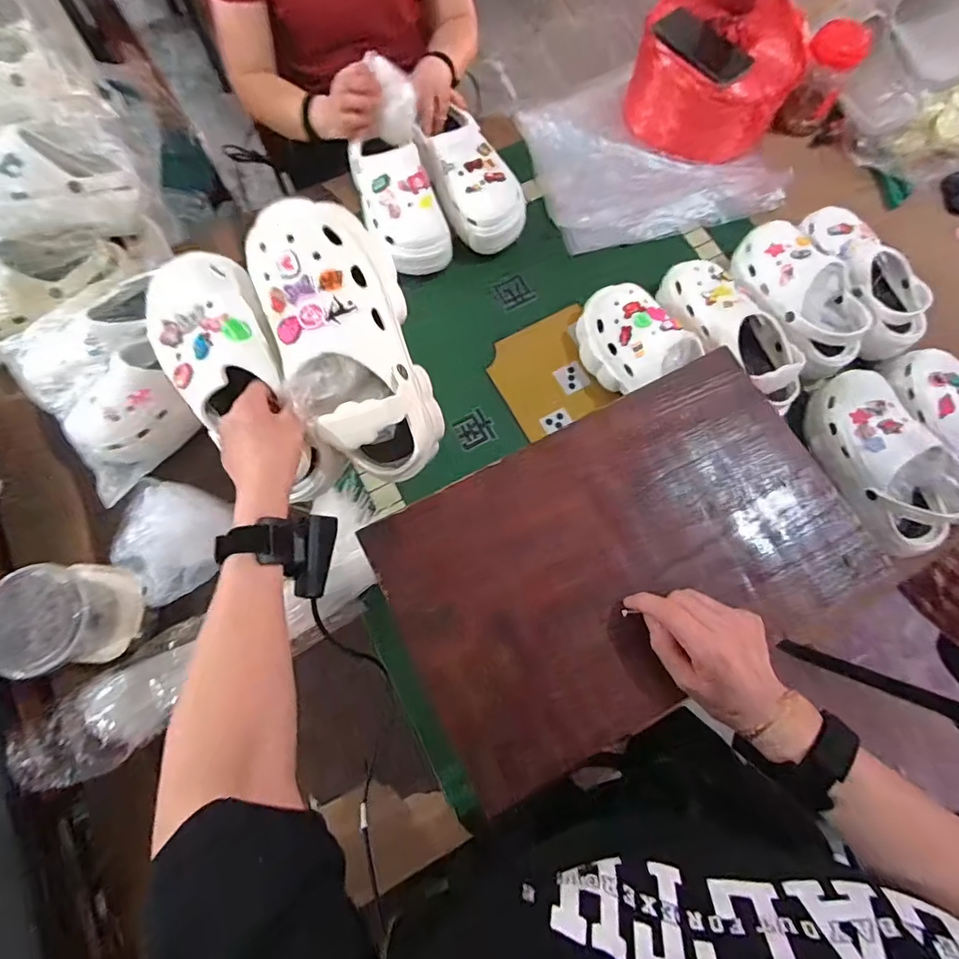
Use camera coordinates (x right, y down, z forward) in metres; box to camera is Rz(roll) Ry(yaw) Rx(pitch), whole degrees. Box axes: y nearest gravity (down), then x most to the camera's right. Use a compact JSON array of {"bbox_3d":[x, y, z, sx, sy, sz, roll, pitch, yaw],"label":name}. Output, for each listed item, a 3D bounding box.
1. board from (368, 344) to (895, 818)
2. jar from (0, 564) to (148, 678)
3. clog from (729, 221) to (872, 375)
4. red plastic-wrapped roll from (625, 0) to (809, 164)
[{"bbox_3d":[0.128,0.064,0.446,0.397,0.023,0.243,-26,76,-9],"label":"board"},{"bbox_3d":[-0.475,0.159,0.593,0.123,0.095,0.118,1,73,-2],"label":"jar"},{"bbox_3d":[0.477,-0.278,0.755,0.111,0.088,0.246,-29,76,-10],"label":"clog"},{"bbox_3d":[0.394,-0.703,0.868,0.247,0.150,0.243,1,73,-2],"label":"red plastic-wrapped roll"}]

